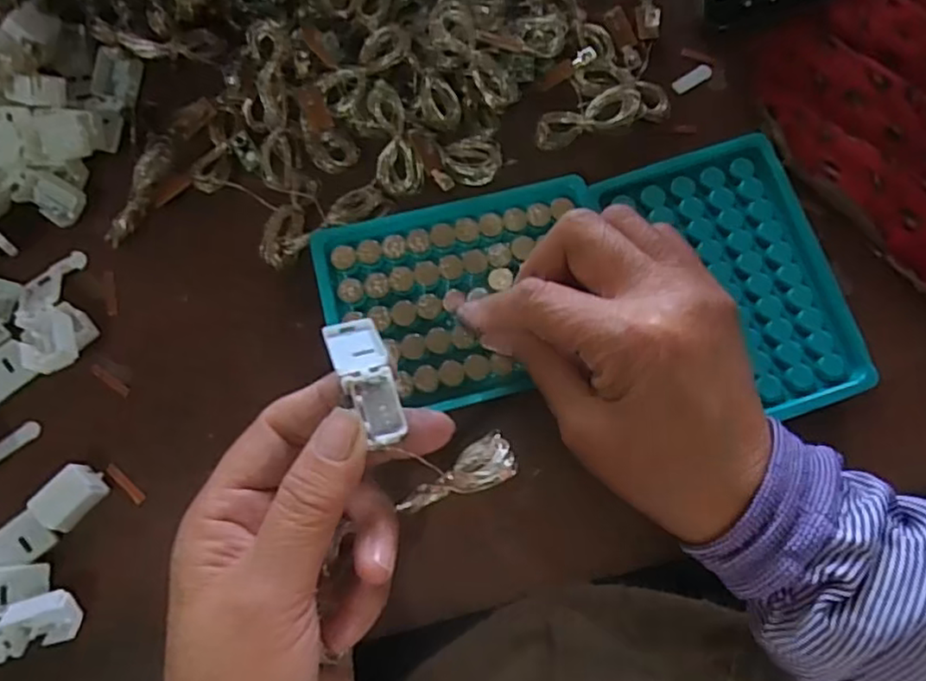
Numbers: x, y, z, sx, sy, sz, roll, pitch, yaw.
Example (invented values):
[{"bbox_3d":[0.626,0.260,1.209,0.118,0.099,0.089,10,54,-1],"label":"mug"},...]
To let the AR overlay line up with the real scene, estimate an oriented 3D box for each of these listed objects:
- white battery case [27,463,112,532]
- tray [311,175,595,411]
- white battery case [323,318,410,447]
[{"bbox_3d":[-0.170,0.068,0.278,0.027,0.016,0.017,-43,82,-9],"label":"white battery case"},{"bbox_3d":[0.003,-0.021,0.295,0.126,0.012,0.094,-13,78,-4],"label":"tray"},{"bbox_3d":[-0.035,0.012,0.236,0.019,0.013,0.054,-24,56,-6],"label":"white battery case"}]

